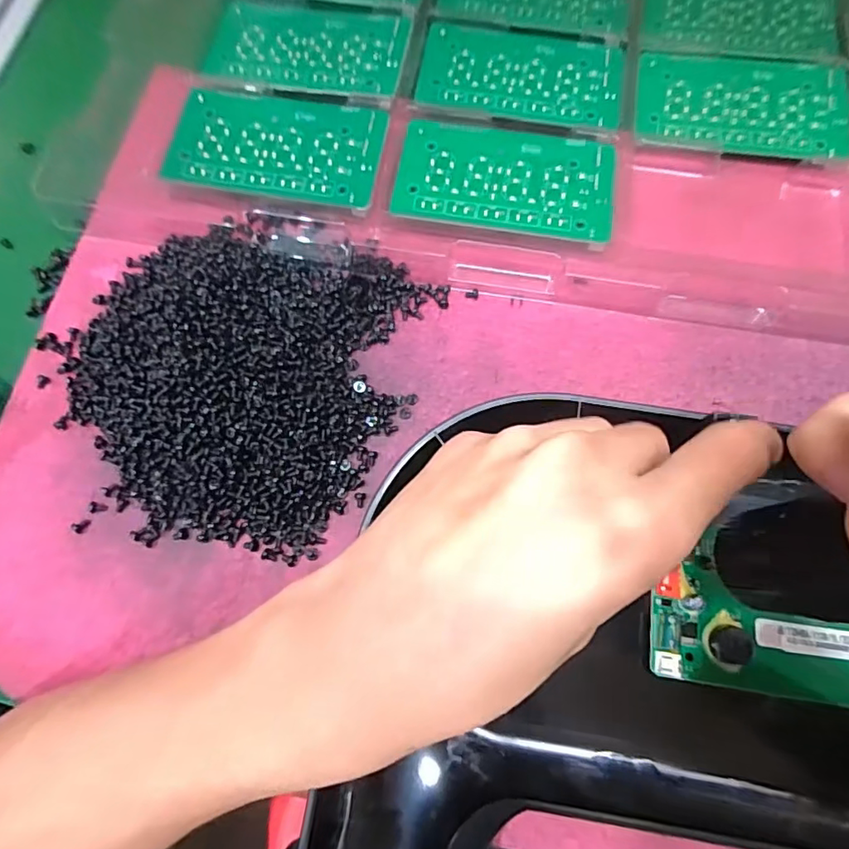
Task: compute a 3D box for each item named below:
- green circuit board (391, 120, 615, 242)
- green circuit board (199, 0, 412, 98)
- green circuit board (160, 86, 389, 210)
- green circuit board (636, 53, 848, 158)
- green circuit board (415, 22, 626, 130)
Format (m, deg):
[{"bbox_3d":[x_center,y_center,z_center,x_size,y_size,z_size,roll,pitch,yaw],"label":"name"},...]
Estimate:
[{"bbox_3d":[0.040,-0.122,0.267,0.105,0.004,0.057,8,73,3],"label":"green circuit board"},{"bbox_3d":[-0.064,-0.204,0.290,0.105,0.005,0.059,9,75,3],"label":"green circuit board"},{"bbox_3d":[-0.074,-0.140,0.271,0.103,0.007,0.058,10,75,3],"label":"green circuit board"},{"bbox_3d":[0.167,-0.170,0.281,0.106,0.004,0.063,7,74,5],"label":"green circuit board"},{"bbox_3d":[0.052,-0.187,0.286,0.106,0.004,0.057,9,75,2],"label":"green circuit board"}]

